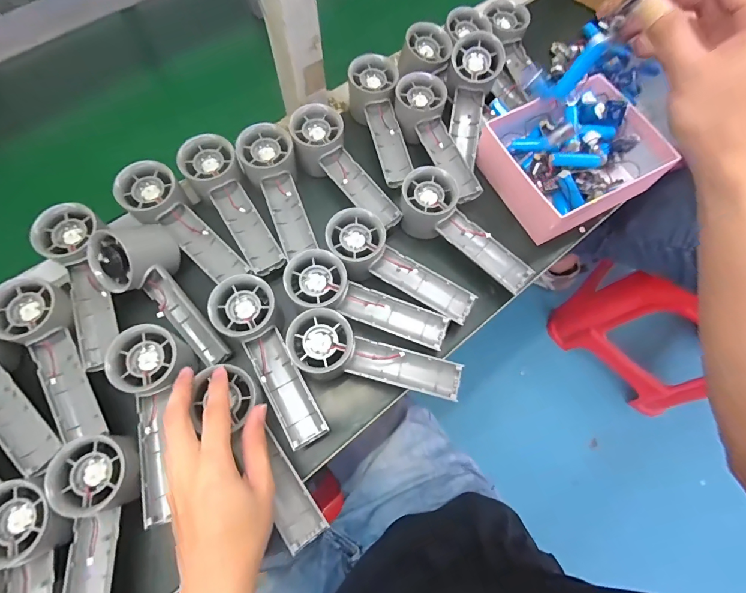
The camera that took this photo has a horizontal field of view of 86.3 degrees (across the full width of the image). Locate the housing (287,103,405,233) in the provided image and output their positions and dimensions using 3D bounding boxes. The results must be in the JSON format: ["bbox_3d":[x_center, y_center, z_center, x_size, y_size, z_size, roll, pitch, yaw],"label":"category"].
[{"bbox_3d":[-0.030,-0.137,0.444,0.053,0.044,0.156,-39,88,-15],"label":"housing"}]

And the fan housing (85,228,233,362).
[{"bbox_3d":[-0.197,0.001,0.376,0.073,0.045,0.158,-38,100,-14],"label":"fan housing"}]

